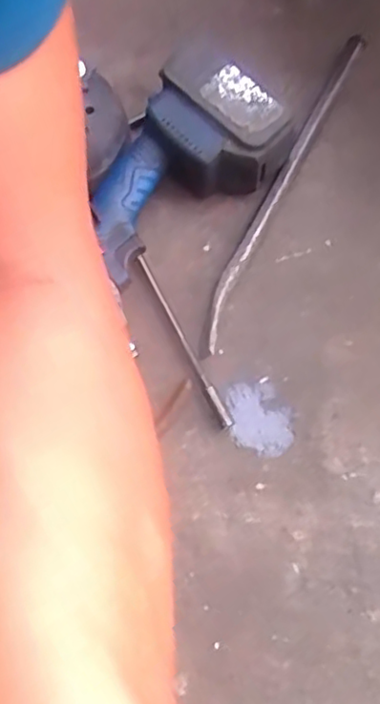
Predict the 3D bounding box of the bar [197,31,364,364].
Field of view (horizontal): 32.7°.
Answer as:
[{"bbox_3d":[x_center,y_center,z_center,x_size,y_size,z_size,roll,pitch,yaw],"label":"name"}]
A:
[{"bbox_3d":[0.080,-0.146,0.575,0.019,0.031,0.336,25,77,6],"label":"bar"}]

